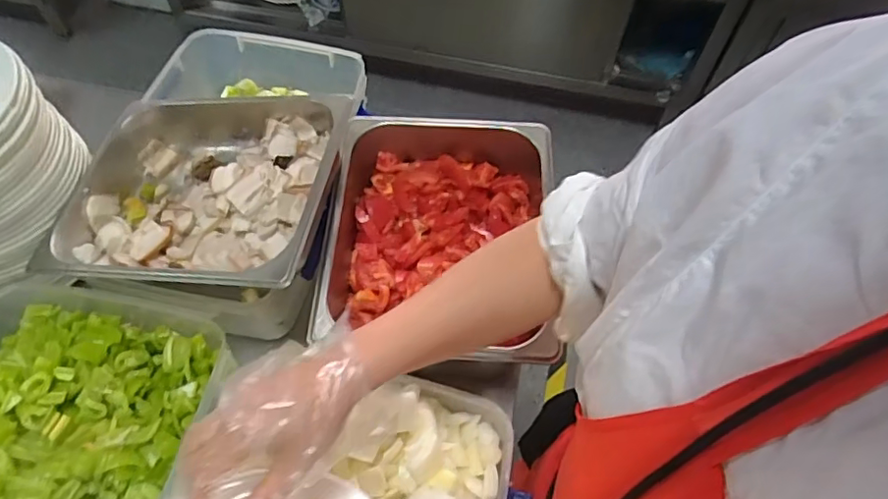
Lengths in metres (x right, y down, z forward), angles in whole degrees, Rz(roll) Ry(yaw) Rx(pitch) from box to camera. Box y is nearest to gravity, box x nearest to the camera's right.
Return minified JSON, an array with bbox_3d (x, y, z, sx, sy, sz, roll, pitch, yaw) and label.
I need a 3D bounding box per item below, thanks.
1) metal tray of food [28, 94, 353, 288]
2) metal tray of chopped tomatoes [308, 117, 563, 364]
[{"bbox_3d":[-0.300,-0.074,0.712,0.322,0.127,0.289,9,59,3],"label":"metal tray of food"},{"bbox_3d":[-0.010,-0.017,0.736,0.276,0.102,0.341,6,59,2],"label":"metal tray of chopped tomatoes"}]

